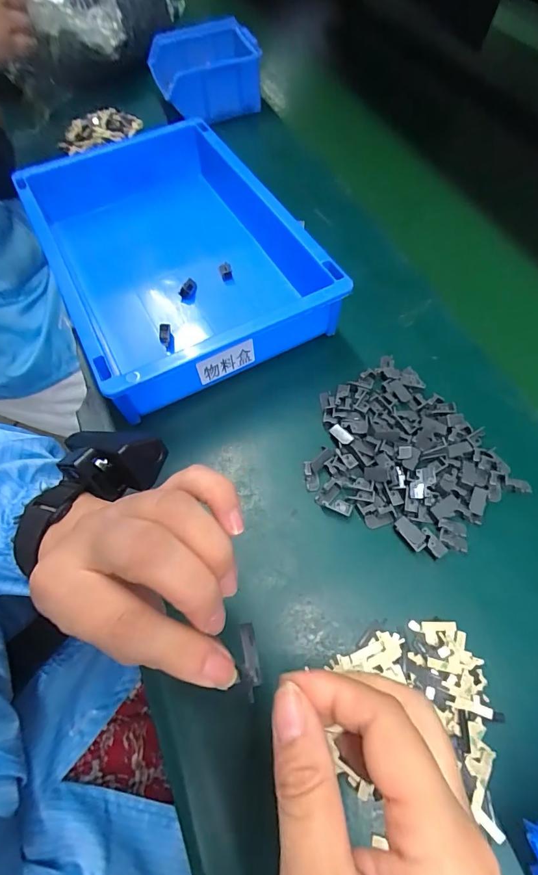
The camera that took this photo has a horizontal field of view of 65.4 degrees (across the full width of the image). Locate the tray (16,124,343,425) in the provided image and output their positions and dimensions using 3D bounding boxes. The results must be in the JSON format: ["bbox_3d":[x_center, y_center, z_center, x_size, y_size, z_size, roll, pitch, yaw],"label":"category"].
[{"bbox_3d":[-0.097,-0.183,0.397,0.208,0.063,0.316,-25,64,-14],"label":"tray"}]

